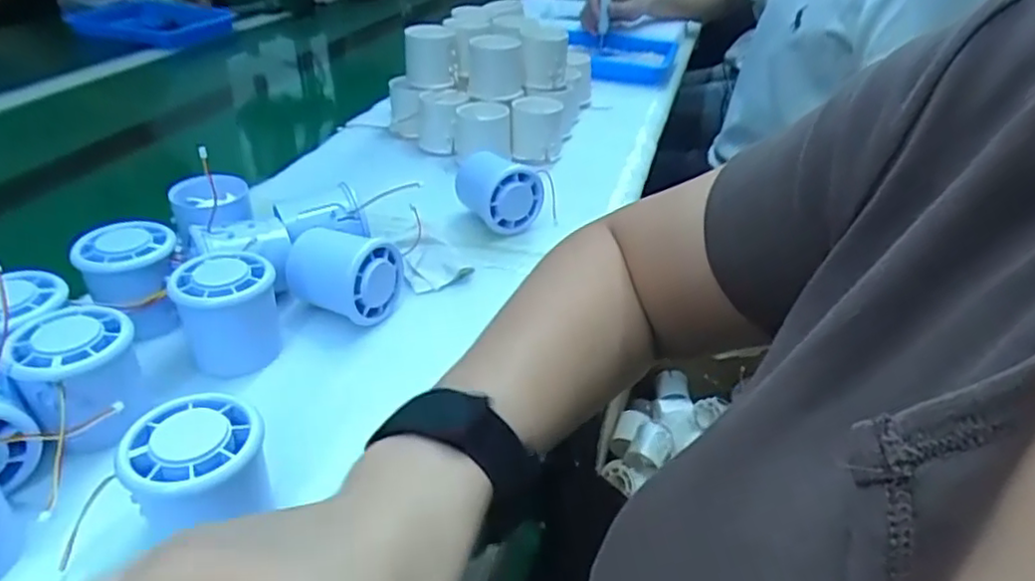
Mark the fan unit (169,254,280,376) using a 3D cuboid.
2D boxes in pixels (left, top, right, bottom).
[{"bbox_3d":[-0.170,0.011,0.400,0.055,0.055,0.055,-13,37,-20],"label":"fan unit"}]

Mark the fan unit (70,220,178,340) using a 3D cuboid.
[{"bbox_3d":[-0.236,-0.007,0.419,0.055,0.051,0.060,-23,42,-32],"label":"fan unit"}]

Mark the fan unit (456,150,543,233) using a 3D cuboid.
[{"bbox_3d":[-0.018,-0.086,0.553,0.051,0.045,0.064,-25,42,-35],"label":"fan unit"}]

